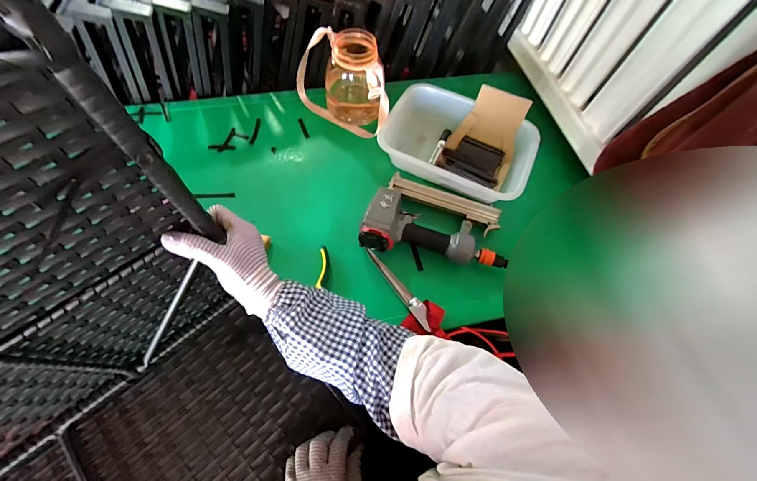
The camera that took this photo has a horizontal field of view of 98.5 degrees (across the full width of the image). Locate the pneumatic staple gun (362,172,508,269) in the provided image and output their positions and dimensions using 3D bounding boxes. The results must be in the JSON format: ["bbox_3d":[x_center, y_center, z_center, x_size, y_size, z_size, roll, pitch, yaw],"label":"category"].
[{"bbox_3d":[0.106,-0.040,0.586,0.257,0.049,0.148,10,63,3],"label":"pneumatic staple gun"}]

